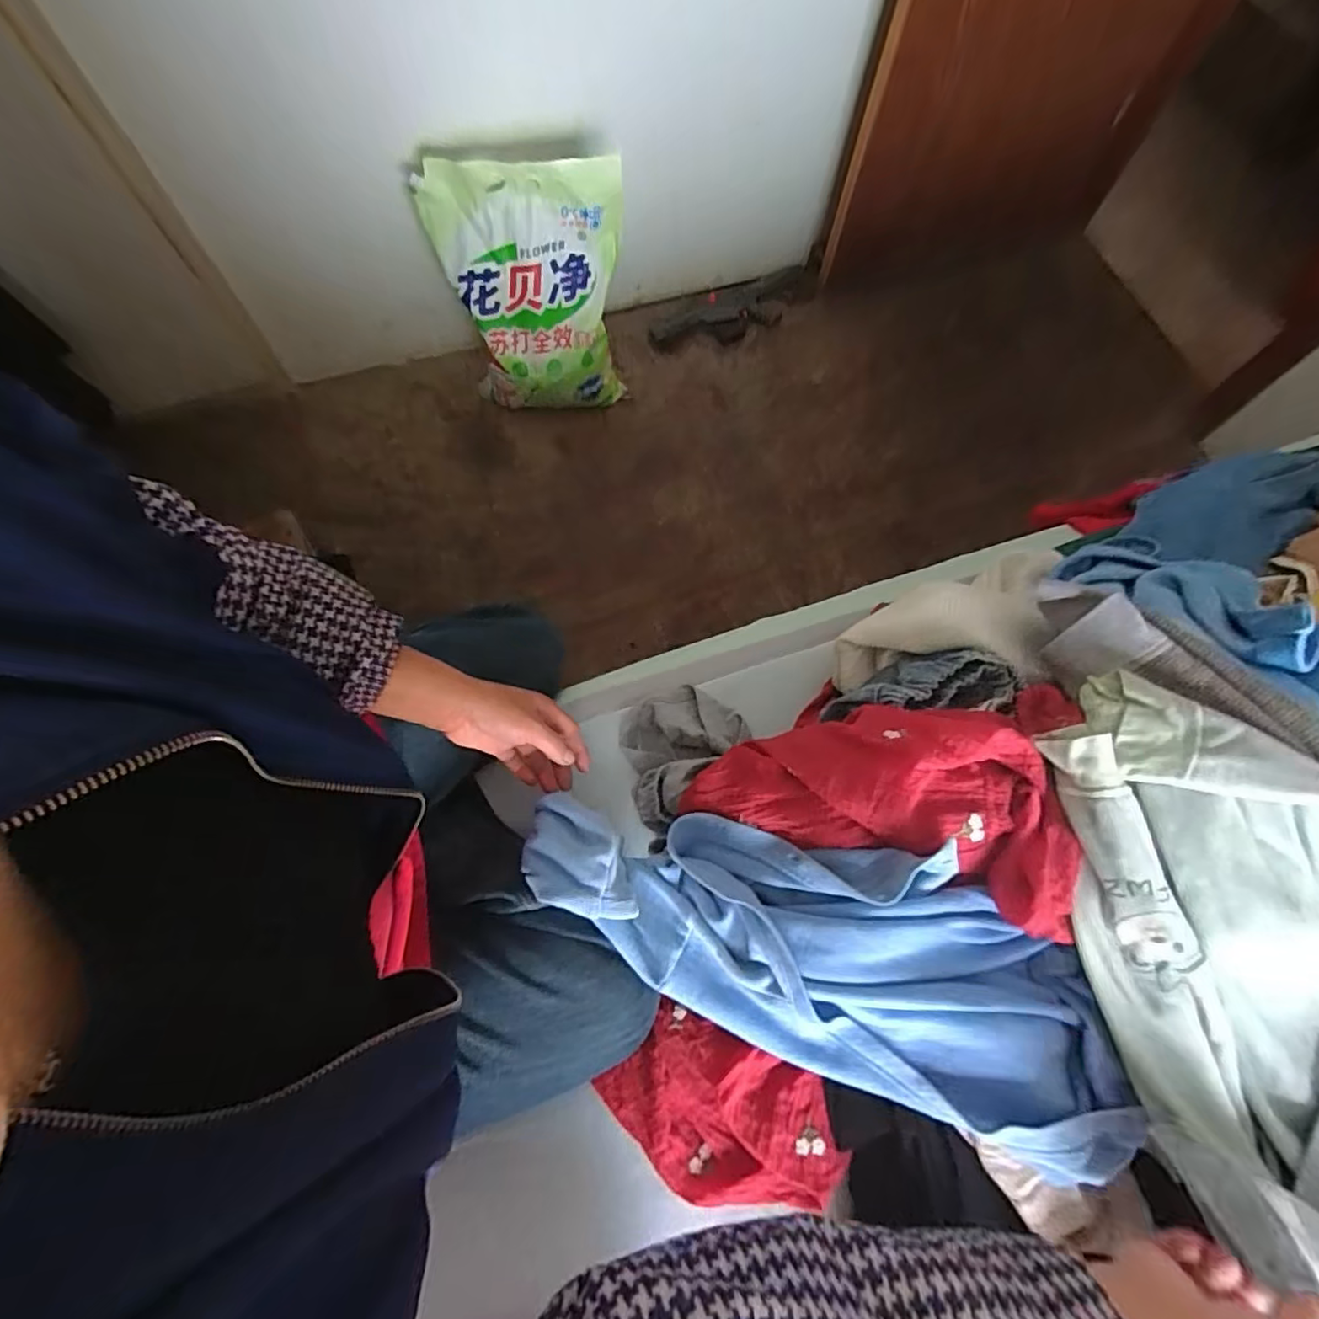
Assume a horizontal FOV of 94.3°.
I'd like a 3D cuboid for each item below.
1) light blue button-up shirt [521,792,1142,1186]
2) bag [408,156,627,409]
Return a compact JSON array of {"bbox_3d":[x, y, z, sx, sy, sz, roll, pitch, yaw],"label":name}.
[{"bbox_3d":[0.116,0.221,0.476,0.461,0.099,0.167,20,72,4],"label":"light blue button-up shirt"},{"bbox_3d":[-0.243,-0.707,1.191,0.341,0.434,0.130,-5,47,-3],"label":"bag"}]

